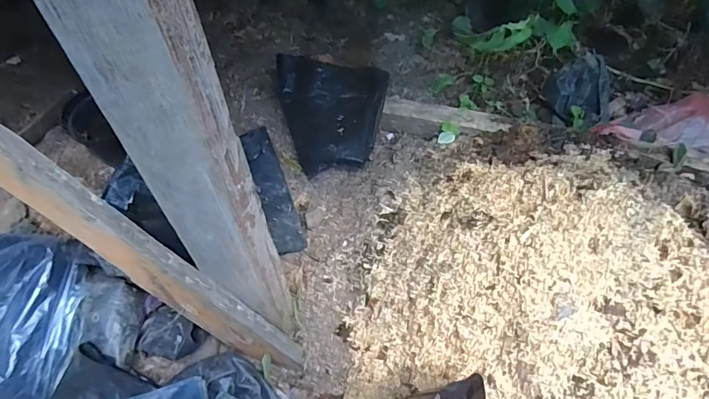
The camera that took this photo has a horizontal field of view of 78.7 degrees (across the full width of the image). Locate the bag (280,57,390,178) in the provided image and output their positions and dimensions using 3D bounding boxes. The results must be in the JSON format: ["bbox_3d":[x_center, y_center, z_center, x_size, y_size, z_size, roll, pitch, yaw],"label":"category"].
[{"bbox_3d":[-0.037,-0.163,0.835,0.214,0.074,0.219,-1,64,-9],"label":"bag"}]

